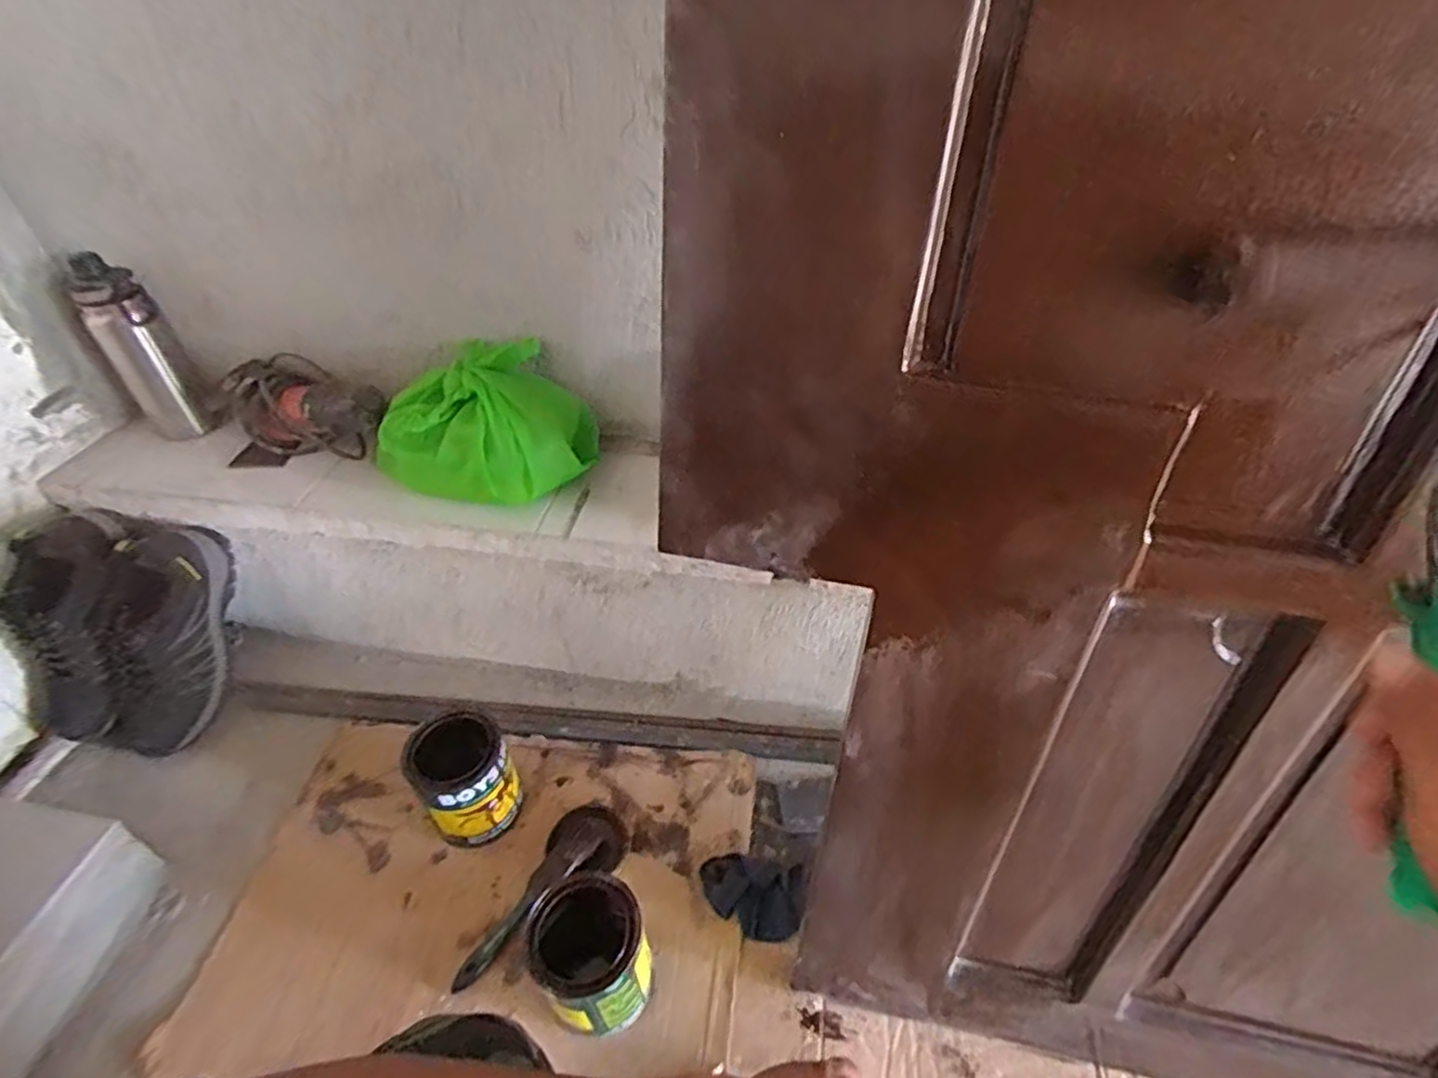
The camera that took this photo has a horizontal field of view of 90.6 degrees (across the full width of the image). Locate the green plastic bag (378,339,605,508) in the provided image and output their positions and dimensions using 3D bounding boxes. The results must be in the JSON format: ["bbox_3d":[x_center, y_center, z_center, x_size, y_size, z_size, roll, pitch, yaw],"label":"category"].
[{"bbox_3d":[-0.266,-0.132,0.817,0.196,0.124,0.182,28,50,29],"label":"green plastic bag"}]

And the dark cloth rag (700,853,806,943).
[{"bbox_3d":[0.035,0.381,0.769,0.114,0.028,0.077,9,43,13],"label":"dark cloth rag"}]

